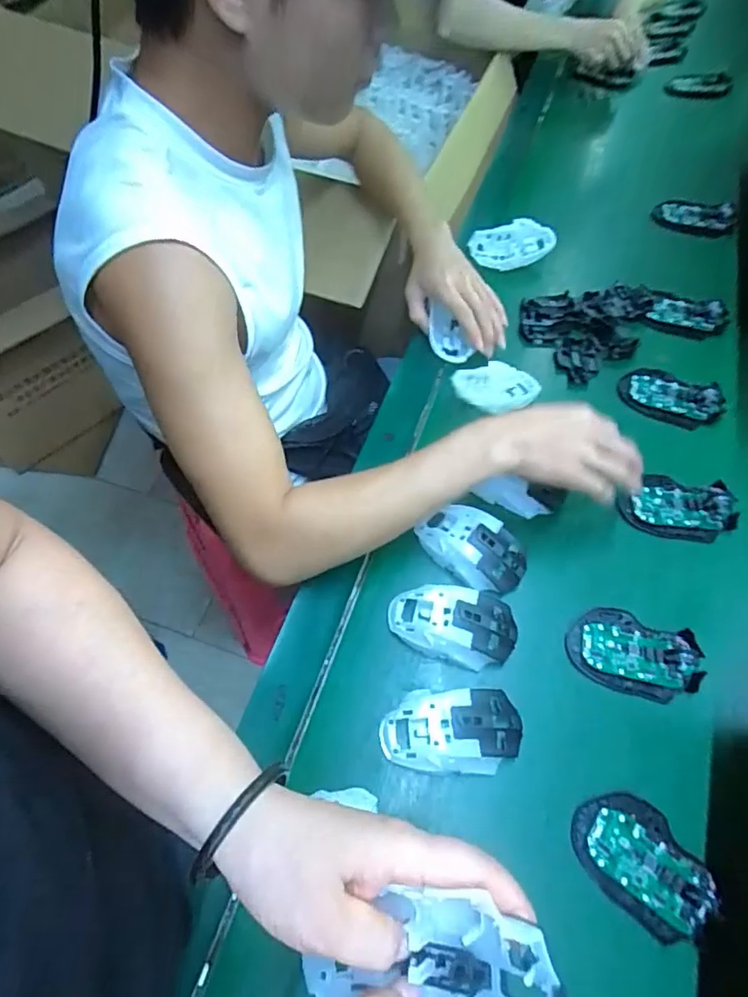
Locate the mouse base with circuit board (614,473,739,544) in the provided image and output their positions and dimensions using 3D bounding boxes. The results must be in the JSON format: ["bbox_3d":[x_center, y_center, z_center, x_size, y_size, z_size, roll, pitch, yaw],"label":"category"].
[{"bbox_3d":[0.319,0.007,0.586,0.119,0.017,0.070,10,61,7],"label":"mouse base with circuit board"}]

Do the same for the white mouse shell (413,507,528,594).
[{"bbox_3d":[0.096,0.048,0.554,0.116,0.040,0.066,33,64,14],"label":"white mouse shell"}]

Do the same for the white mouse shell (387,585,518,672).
[{"bbox_3d":[0.073,0.117,0.517,0.118,0.047,0.070,11,61,2],"label":"white mouse shell"}]

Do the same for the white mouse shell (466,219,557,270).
[{"bbox_3d":[0.192,-0.352,0.771,0.117,0.023,0.062,-9,101,8],"label":"white mouse shell"}]

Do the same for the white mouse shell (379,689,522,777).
[{"bbox_3d":[0.065,0.199,0.473,0.116,0.053,0.066,3,61,-3],"label":"white mouse shell"}]

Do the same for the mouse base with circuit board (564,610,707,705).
[{"bbox_3d":[0.239,0.141,0.507,0.115,0.017,0.072,19,62,12],"label":"mouse base with circuit board"}]

